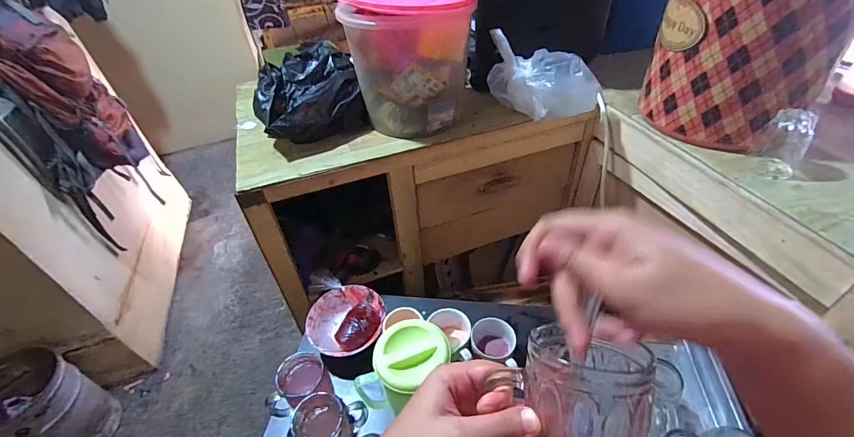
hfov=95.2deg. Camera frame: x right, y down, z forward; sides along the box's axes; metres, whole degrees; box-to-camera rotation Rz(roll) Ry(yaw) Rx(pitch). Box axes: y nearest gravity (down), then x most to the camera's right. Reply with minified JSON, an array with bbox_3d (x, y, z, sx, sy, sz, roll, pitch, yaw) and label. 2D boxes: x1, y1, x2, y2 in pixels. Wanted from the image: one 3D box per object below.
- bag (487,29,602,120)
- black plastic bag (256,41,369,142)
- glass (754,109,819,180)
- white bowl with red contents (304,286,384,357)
[{"bbox_3d":[0.232,-0.272,0.782,0.226,0.115,0.115,8,45,15],"label":"bag"},{"bbox_3d":[-0.249,-0.255,0.812,0.216,0.128,0.170,-27,47,-21],"label":"black plastic bag"},{"bbox_3d":[0.572,-0.120,0.626,0.060,0.098,0.065,-34,50,-26],"label":"glass"},{"bbox_3d":[-0.160,0.207,0.783,0.148,0.047,0.141,0,45,0],"label":"white bowl with red contents"}]

